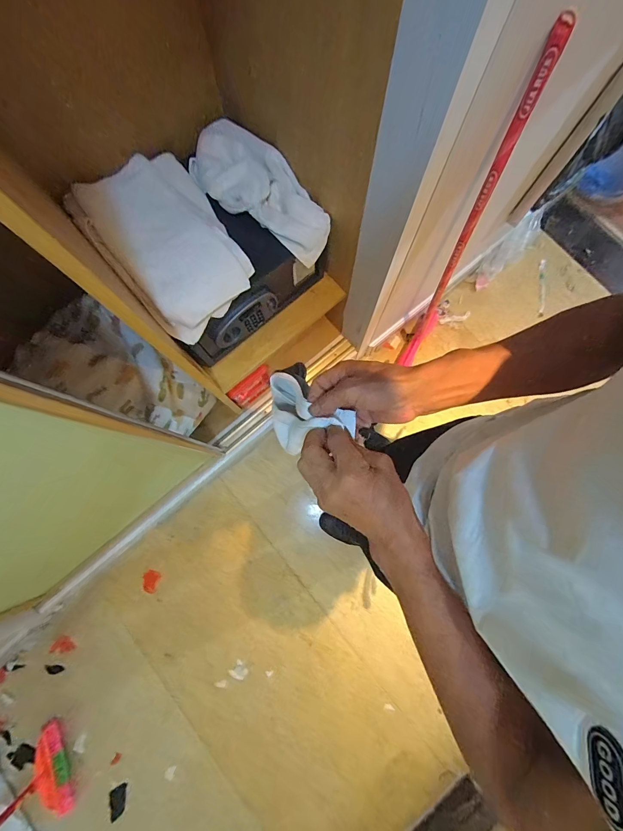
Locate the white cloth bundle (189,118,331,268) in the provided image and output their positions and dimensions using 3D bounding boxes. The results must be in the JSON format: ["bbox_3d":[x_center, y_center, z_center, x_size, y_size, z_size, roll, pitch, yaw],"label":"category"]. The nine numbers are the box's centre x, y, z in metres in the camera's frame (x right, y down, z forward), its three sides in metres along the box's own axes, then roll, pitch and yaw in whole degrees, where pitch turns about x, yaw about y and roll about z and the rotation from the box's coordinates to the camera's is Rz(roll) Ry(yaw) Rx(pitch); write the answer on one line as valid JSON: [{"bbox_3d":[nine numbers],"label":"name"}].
[{"bbox_3d":[-0.106,-0.507,0.768,0.348,0.084,0.162,36,82,6],"label":"white cloth bundle"}]

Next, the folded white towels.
[{"bbox_3d":[-0.293,-0.371,0.696,0.250,0.124,0.360,-39,82,-6],"label":"folded white towels"}]

